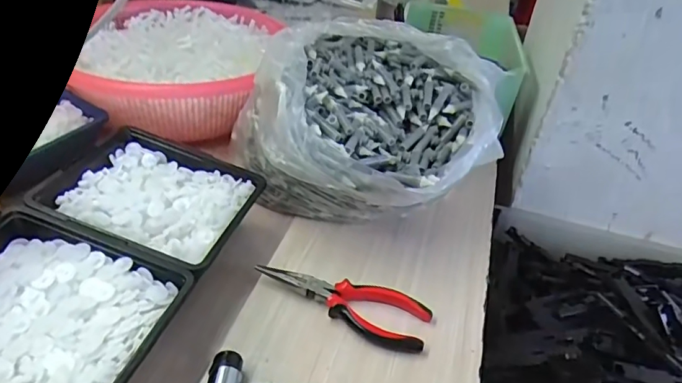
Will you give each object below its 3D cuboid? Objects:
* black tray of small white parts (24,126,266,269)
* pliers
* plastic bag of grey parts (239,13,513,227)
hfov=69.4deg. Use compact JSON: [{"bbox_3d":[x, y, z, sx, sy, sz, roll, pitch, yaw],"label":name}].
[{"bbox_3d":[-0.174,0.002,0.461,0.167,0.033,0.147,12,36,8],"label":"black tray of small white parts"},{"bbox_3d":[0.000,0.099,0.444,0.156,0.021,0.052,17,37,13],"label":"pliers"},{"bbox_3d":[0.032,-0.071,0.528,0.249,0.146,0.229,-21,44,-34],"label":"plastic bag of grey parts"}]

